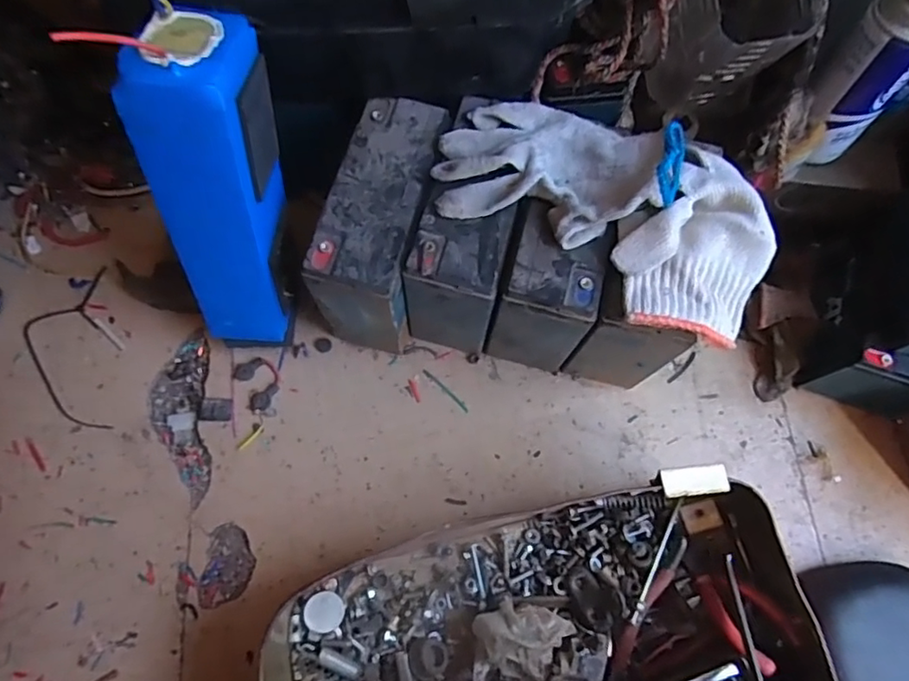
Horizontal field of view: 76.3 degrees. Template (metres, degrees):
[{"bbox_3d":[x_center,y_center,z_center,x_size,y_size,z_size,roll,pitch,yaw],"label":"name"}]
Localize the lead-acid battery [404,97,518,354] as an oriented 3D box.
[{"bbox_3d":[0.009,-0.097,0.553,0.082,0.185,0.166,12,72,2],"label":"lead-acid battery"}]

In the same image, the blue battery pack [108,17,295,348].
[{"bbox_3d":[-0.176,-0.105,0.467,0.069,0.298,0.096,12,51,1],"label":"blue battery pack"}]

